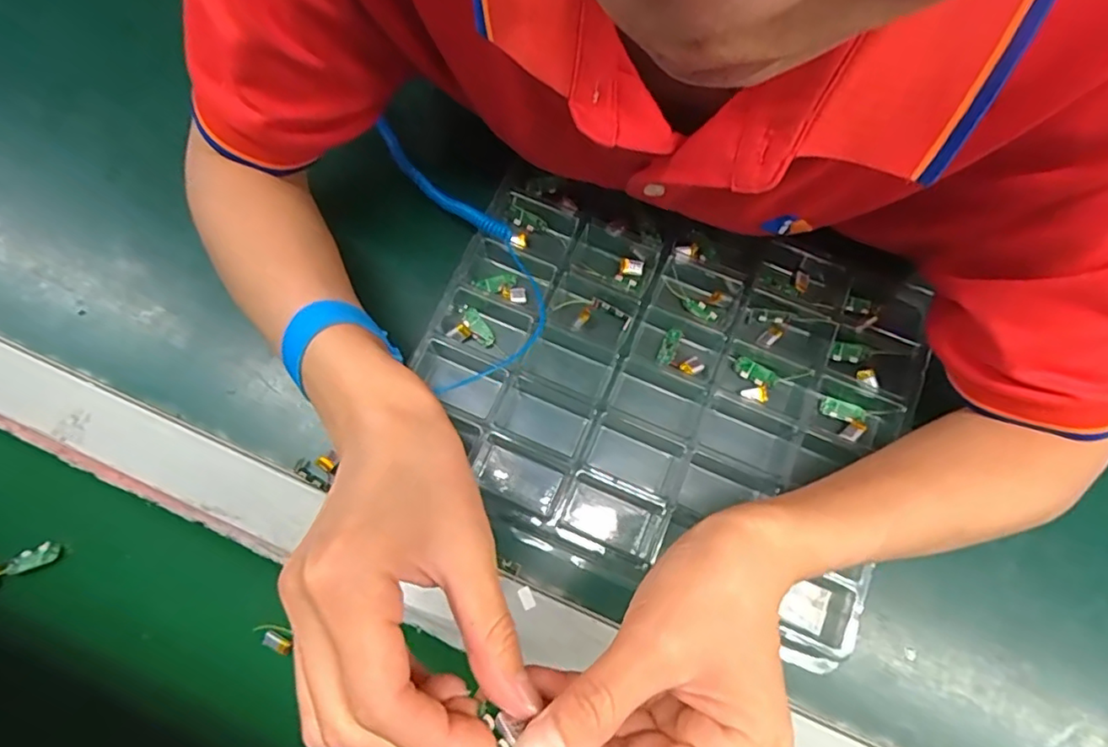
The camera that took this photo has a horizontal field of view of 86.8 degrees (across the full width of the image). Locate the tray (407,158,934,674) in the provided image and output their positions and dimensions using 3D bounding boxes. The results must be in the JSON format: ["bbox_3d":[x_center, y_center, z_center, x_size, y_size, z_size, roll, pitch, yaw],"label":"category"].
[{"bbox_3d":[0.069,0.003,0.369,0.290,0.030,0.239,21,75,4],"label":"tray"}]

